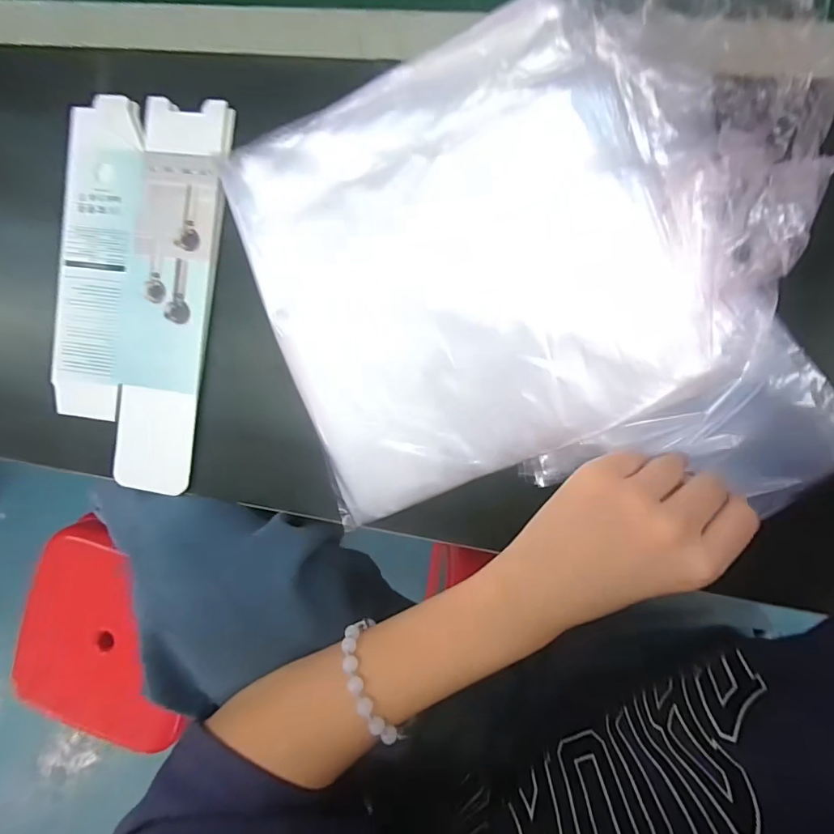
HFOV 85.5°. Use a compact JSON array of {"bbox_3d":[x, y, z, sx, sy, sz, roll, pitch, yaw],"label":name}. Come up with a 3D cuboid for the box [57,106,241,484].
[{"bbox_3d":[-0.200,-0.084,0.322,0.117,0.008,0.267,6,94,5],"label":"box"}]

